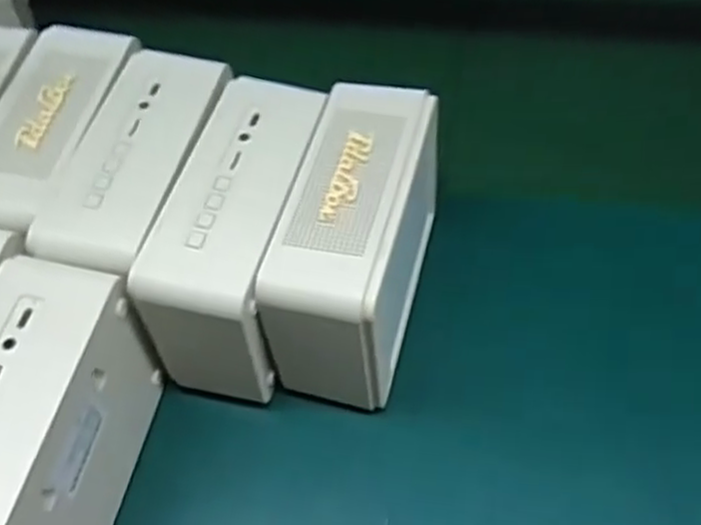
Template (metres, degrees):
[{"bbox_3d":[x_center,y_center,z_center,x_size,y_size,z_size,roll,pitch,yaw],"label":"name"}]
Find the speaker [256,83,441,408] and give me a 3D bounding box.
[{"bbox_3d":[0.005,-0.005,0.387,0.060,0.107,0.139,11,55,10],"label":"speaker"}]

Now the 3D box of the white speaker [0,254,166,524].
[{"bbox_3d":[-0.137,0.085,0.330,0.059,0.102,0.137,9,55,9],"label":"white speaker"}]

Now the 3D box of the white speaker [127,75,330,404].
[{"bbox_3d":[-0.054,-0.009,0.386,0.058,0.095,0.145,10,55,10],"label":"white speaker"}]

